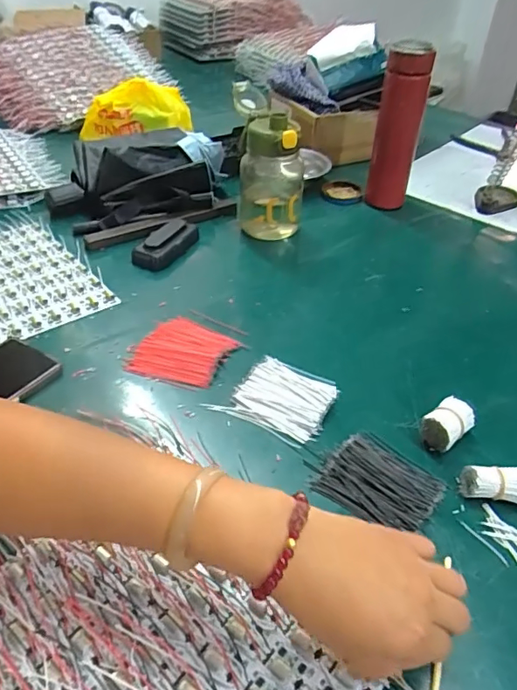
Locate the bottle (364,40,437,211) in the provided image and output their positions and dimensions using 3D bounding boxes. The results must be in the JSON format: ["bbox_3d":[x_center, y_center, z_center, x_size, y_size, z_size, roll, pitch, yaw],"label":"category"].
[{"bbox_3d":[0.200,-0.306,0.752,0.066,0.237,0.060,17,42,13],"label":"bottle"}]

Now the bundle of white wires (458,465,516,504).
[{"bbox_3d":[0.196,0.115,0.422,0.053,0.024,0.025,8,40,3],"label":"bundle of white wires"}]

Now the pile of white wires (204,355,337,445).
[{"bbox_3d":[0.022,0.048,0.499,0.097,0.010,0.087,23,43,19],"label":"pile of white wires"}]

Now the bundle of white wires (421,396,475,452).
[{"bbox_3d":[0.172,0.072,0.467,0.045,0.031,0.032,-27,50,-33],"label":"bundle of white wires"}]

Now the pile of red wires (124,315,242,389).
[{"bbox_3d":[-0.082,0.005,0.546,0.094,0.010,0.090,18,42,14],"label":"pile of red wires"}]

